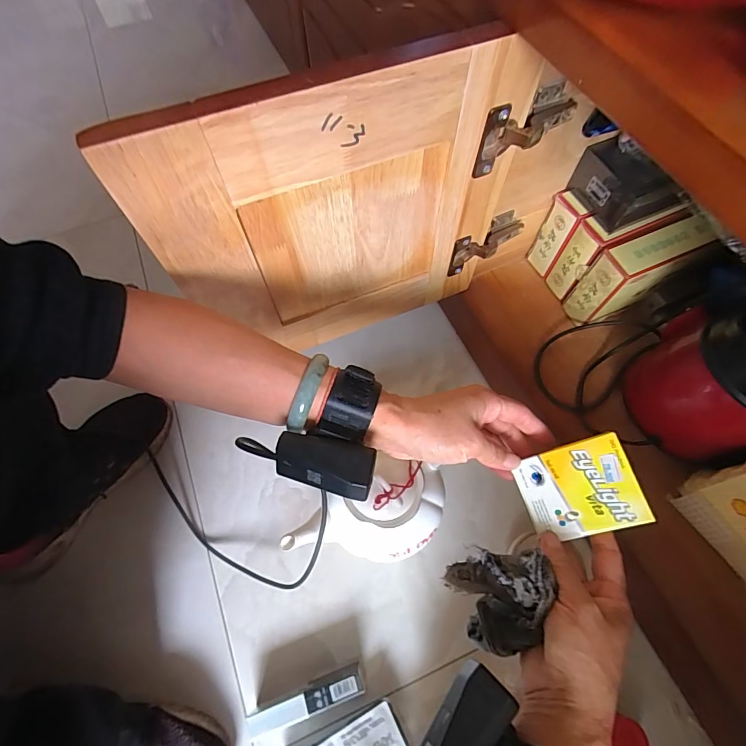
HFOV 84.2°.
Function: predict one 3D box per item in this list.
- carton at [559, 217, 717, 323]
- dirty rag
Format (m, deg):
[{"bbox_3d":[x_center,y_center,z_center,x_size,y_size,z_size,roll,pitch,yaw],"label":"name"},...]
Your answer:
[{"bbox_3d":[0.298,-0.112,0.470,0.116,0.117,0.047,-20,68,-8],"label":"carton"},{"bbox_3d":[0.092,0.170,0.309,0.060,0.065,0.068,3,66,2],"label":"dirty rag"}]

